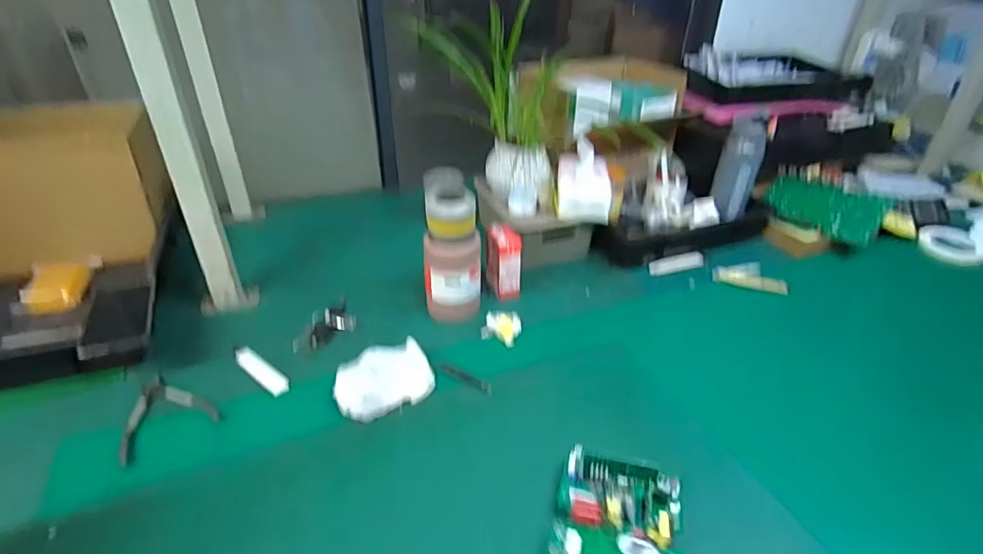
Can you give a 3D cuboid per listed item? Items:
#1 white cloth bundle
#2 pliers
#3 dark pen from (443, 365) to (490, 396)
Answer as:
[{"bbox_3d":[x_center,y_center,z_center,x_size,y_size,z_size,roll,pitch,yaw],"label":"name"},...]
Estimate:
[{"bbox_3d":[-0.147,0.135,0.695,0.128,0.034,0.097,-15,37,-22],"label":"white cloth bundle"},{"bbox_3d":[-0.423,0.169,0.650,0.106,0.010,0.131,-28,43,-36],"label":"pliers"},{"bbox_3d":[-0.033,0.141,0.713,0.083,0.004,0.016,21,39,28],"label":"dark pen"}]

